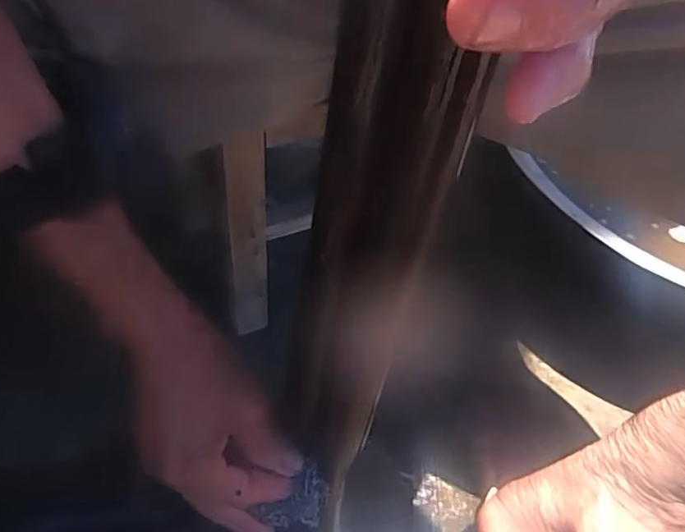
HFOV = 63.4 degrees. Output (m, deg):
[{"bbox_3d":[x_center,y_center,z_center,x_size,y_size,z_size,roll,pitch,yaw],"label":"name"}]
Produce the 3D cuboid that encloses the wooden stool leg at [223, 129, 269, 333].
[{"bbox_3d":[-0.077,-0.015,0.455,0.031,0.223,0.016,-8,50,-22],"label":"wooden stool leg"}]

